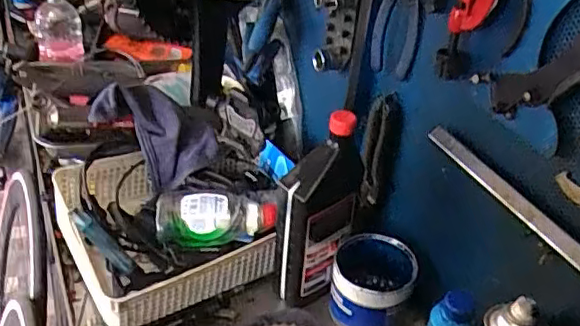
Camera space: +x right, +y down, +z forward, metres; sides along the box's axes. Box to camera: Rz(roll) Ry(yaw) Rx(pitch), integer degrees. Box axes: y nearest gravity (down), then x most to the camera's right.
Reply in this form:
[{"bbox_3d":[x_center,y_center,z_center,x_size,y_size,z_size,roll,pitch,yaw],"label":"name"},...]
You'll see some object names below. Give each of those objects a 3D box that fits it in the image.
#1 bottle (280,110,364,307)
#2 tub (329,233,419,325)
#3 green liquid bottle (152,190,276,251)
[{"bbox_3d":[0.034,0.063,0.739,0.092,0.242,0.058,-21,42,-35],"label":"bottle"},{"bbox_3d":[0.103,0.157,0.762,0.095,0.086,0.099,4,33,-3],"label":"tub"},{"bbox_3d":[-0.096,0.074,0.787,0.161,0.053,0.066,3,33,-5],"label":"green liquid bottle"}]

